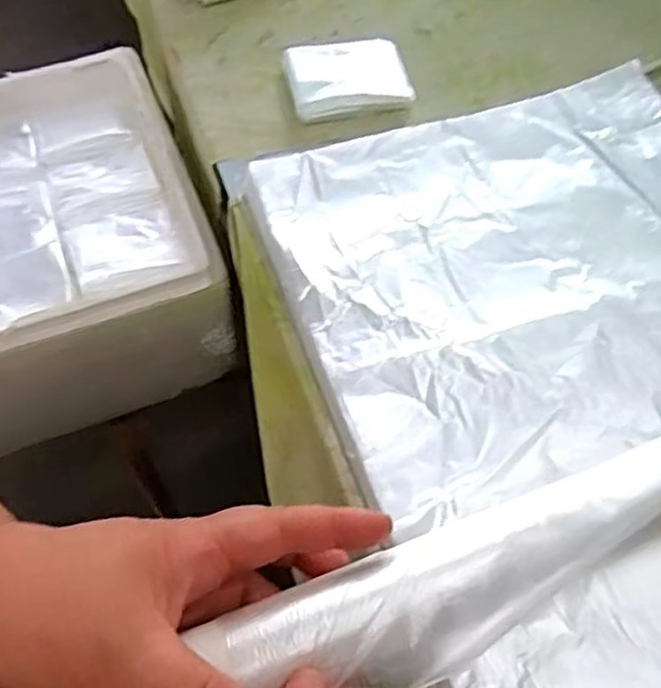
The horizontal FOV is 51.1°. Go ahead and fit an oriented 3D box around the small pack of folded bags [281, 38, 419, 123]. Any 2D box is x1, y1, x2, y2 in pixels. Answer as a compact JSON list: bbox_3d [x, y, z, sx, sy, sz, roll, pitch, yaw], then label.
[{"bbox_3d":[0.012,-0.196,0.507,0.087,0.018,0.062,-10,60,-9],"label":"small pack of folded bags"}]

